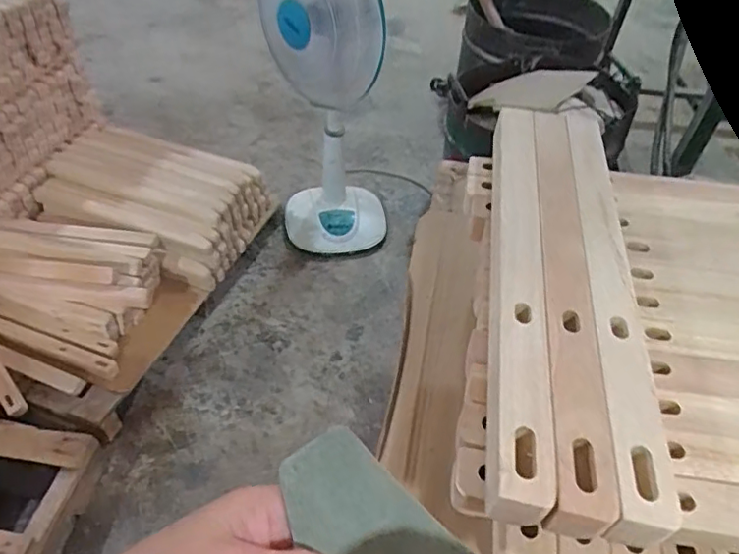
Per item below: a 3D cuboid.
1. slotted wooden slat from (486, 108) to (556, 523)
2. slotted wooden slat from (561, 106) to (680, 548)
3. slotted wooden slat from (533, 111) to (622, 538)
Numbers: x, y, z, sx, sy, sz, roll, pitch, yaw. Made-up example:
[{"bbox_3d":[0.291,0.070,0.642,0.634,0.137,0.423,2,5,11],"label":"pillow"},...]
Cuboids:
[{"bbox_3d":[0.119,-0.015,0.466,0.038,0.032,0.421,9,47,5],"label":"slotted wooden slat"},{"bbox_3d":[0.185,-0.011,0.456,0.038,0.024,0.423,8,47,5],"label":"slotted wooden slat"},{"bbox_3d":[0.152,-0.012,0.458,0.035,0.022,0.416,8,47,5],"label":"slotted wooden slat"}]

